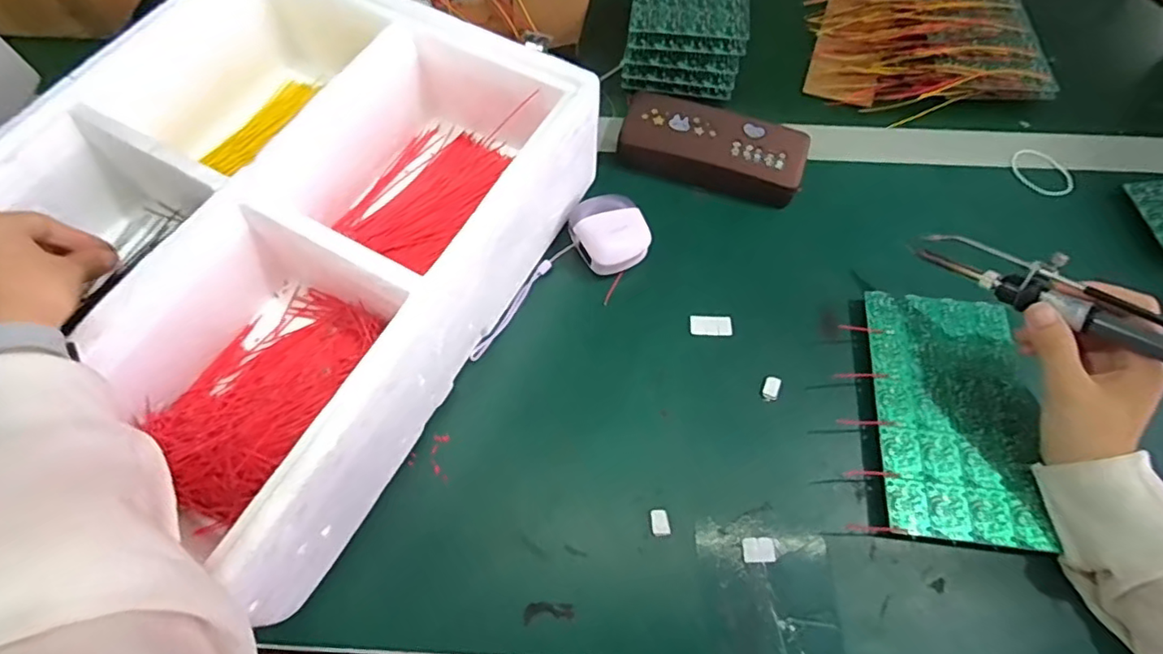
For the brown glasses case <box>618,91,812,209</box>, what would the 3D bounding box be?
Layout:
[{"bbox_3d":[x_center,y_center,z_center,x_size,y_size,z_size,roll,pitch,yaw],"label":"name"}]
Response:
[{"bbox_3d":[0.112,-0.152,0.490,0.156,0.037,0.066,17,66,8],"label":"brown glasses case"}]

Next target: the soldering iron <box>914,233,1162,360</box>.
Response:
[{"bbox_3d":[0.303,-0.014,0.339,0.027,0.033,0.201,-35,48,-15],"label":"soldering iron"}]

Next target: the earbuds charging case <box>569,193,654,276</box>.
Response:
[{"bbox_3d":[0.021,-0.074,0.442,0.055,0.031,0.061,-29,67,-15],"label":"earbuds charging case"}]

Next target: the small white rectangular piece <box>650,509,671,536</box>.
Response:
[{"bbox_3d":[0.052,0.128,0.372,0.012,0.004,0.017,-8,64,-5],"label":"small white rectangular piece"}]

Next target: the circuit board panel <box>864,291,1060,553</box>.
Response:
[{"bbox_3d":[0.259,0.057,0.395,0.103,0.006,0.174,5,65,4],"label":"circuit board panel"}]

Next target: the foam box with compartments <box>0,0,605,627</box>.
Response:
[{"bbox_3d":[-0.213,-0.066,0.397,0.317,0.101,0.383,26,66,12],"label":"foam box with compartments"}]

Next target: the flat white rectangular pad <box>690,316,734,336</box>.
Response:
[{"bbox_3d":[0.100,-0.001,0.437,0.031,0.004,0.018,6,63,2],"label":"flat white rectangular pad"}]

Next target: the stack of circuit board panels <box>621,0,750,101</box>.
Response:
[{"bbox_3d":[0.105,-0.313,0.559,0.109,0.066,0.182,7,65,3],"label":"stack of circuit board panels"}]

